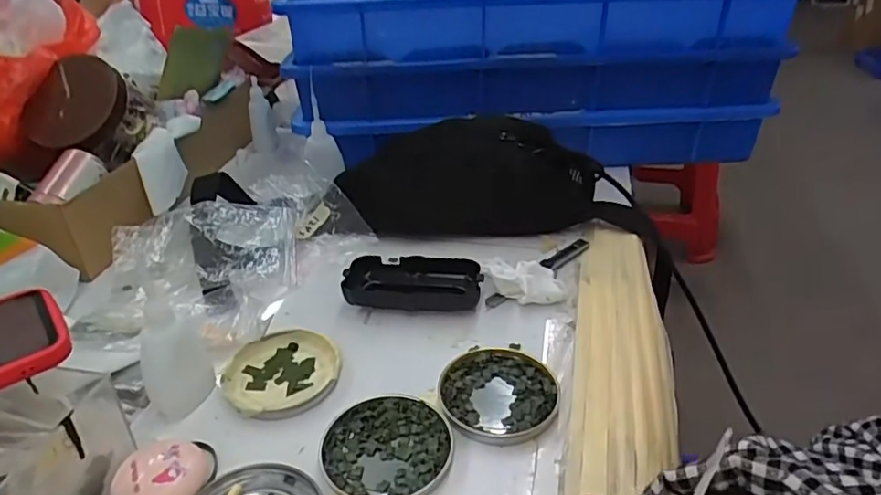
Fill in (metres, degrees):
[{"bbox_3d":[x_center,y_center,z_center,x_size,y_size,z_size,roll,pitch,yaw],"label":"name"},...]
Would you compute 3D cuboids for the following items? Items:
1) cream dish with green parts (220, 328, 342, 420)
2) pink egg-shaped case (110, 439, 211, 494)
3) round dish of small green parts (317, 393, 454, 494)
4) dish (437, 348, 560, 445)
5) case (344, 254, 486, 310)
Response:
[{"bbox_3d":[-0.112,0.087,0.420,0.079,0.009,0.077,-1,32,1],"label":"cream dish with green parts"},{"bbox_3d":[-0.159,0.133,0.339,0.050,0.022,0.041,-22,37,-28],"label":"pink egg-shaped case"},{"bbox_3d":[-0.033,0.122,0.362,0.079,0.009,0.076,-1,32,1],"label":"round dish of small green parts"},{"bbox_3d":[0.039,0.098,0.397,0.075,0.010,0.075,-1,32,1],"label":"dish"},{"bbox_3d":[-0.023,0.032,0.490,0.110,0.025,0.053,2,32,7],"label":"case"}]

